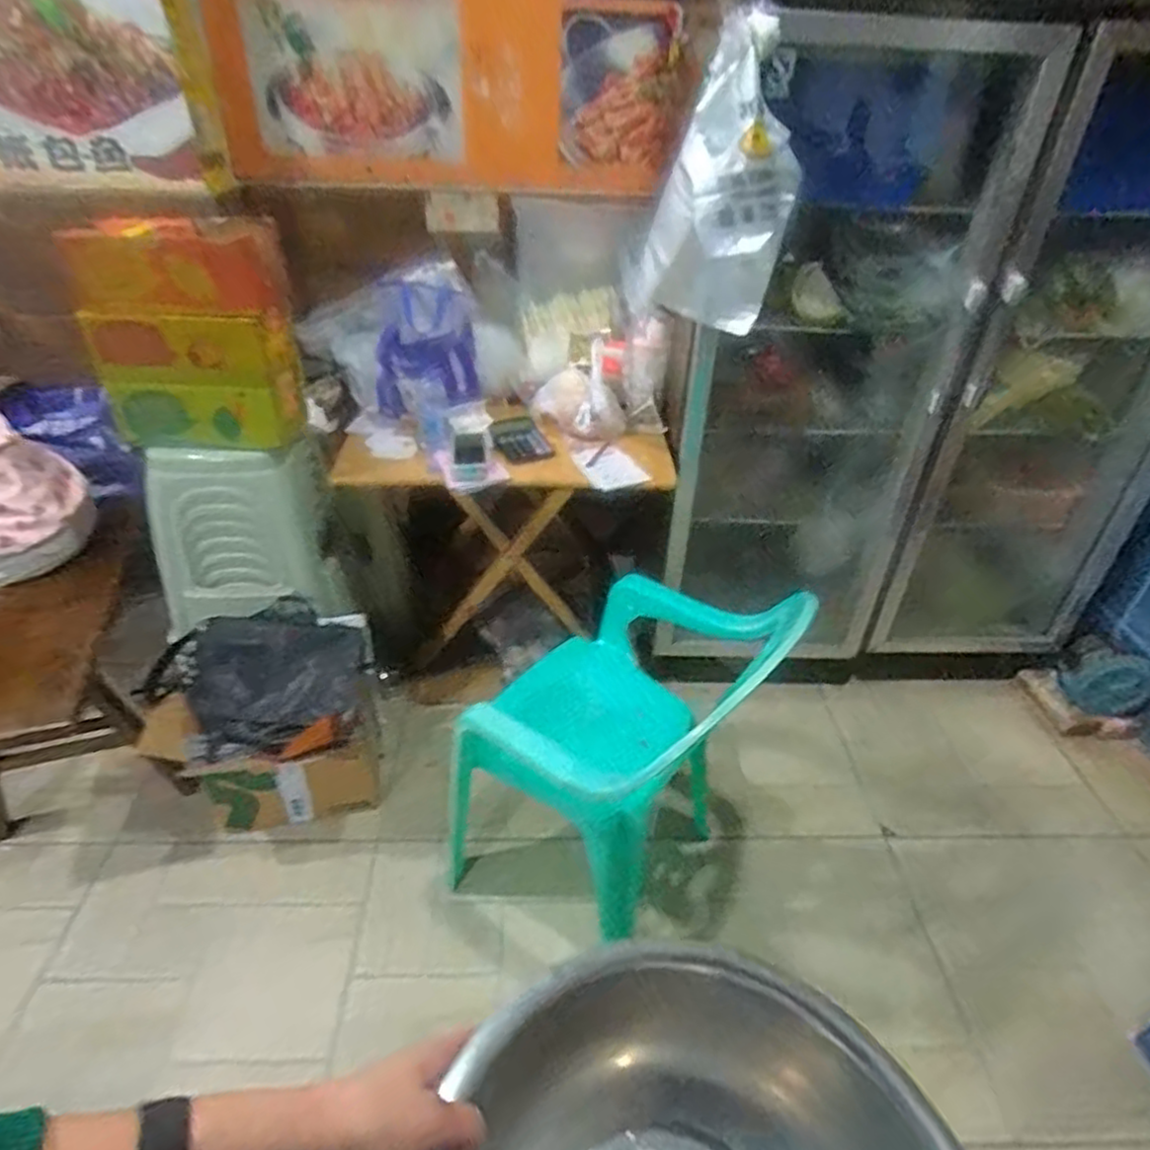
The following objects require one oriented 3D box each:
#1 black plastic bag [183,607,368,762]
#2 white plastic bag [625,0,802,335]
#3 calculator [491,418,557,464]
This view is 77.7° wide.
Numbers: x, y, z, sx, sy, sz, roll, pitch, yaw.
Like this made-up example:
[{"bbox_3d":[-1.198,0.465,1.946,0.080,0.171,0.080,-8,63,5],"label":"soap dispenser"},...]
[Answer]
[{"bbox_3d":[-0.646,0.211,1.540,0.347,0.143,0.316,-20,41,-27],"label":"black plastic bag"},{"bbox_3d":[0.248,-0.694,1.283,0.281,0.485,0.122,10,37,11],"label":"white plastic bag"},{"bbox_3d":[-0.121,-0.313,1.648,0.124,0.022,0.168,-12,38,-18],"label":"calculator"}]

